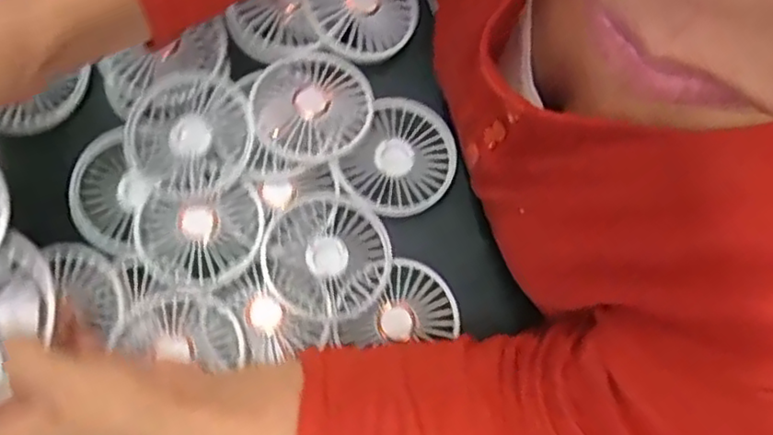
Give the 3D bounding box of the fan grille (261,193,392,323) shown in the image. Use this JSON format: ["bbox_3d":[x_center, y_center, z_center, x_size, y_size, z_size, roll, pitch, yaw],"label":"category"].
[{"bbox_3d":[-0.041,0.027,0.451,0.085,0.012,0.085,0,78,-1],"label":"fan grille"}]

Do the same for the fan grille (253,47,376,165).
[{"bbox_3d":[-0.053,-0.081,0.470,0.083,0.025,0.083,0,78,-1],"label":"fan grille"}]

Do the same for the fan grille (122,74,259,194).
[{"bbox_3d":[-0.139,-0.057,0.456,0.089,0.016,0.085,0,78,-1],"label":"fan grille"}]

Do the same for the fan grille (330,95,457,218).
[{"bbox_3d":[0.013,-0.045,0.476,0.076,0.020,0.091,32,73,4],"label":"fan grille"}]

